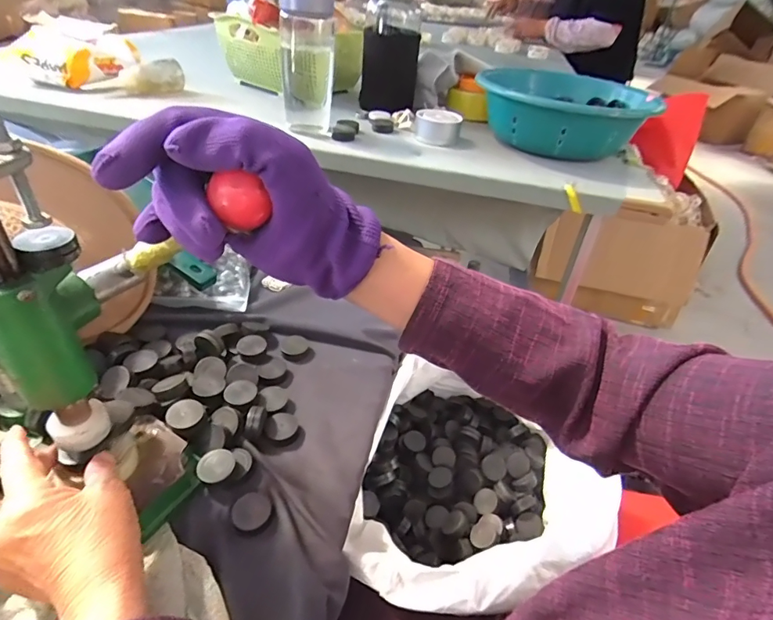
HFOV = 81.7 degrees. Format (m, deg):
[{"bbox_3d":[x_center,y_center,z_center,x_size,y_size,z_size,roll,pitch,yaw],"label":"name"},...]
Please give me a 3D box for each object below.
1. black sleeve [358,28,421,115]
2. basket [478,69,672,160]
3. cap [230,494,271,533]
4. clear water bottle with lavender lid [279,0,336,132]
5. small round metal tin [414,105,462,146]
[{"bbox_3d":[0.004,-0.402,0.761,0.092,0.129,0.020,7,51,-5],"label":"black sleeve"},{"bbox_3d":[0.262,-0.295,0.670,0.230,0.077,0.256,17,39,12],"label":"basket"},{"bbox_3d":[-0.117,0.173,0.385,0.033,0.004,0.031,4,38,-3],"label":"cap"},{"bbox_3d":[-0.109,-0.343,0.609,0.067,0.171,0.071,-2,39,-11],"label":"clear water bottle with lavender lid"},{"bbox_3d":[0.075,-0.269,0.657,0.068,0.037,0.060,7,38,0],"label":"small round metal tin"}]

